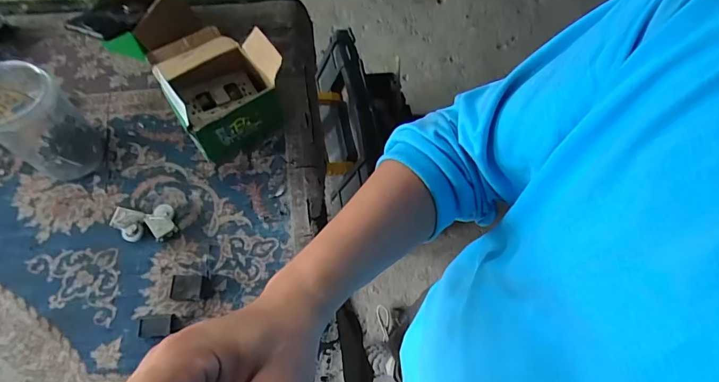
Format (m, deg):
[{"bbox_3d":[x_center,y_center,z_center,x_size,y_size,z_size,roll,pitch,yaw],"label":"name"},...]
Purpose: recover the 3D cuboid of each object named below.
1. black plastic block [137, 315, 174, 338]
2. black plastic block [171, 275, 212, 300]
[{"bbox_3d":[-0.267,0.179,0.560,0.042,0.025,0.027,-5,69,-5],"label":"black plastic block"},{"bbox_3d":[-0.232,0.134,0.581,0.044,0.031,0.032,-3,68,-4],"label":"black plastic block"}]

